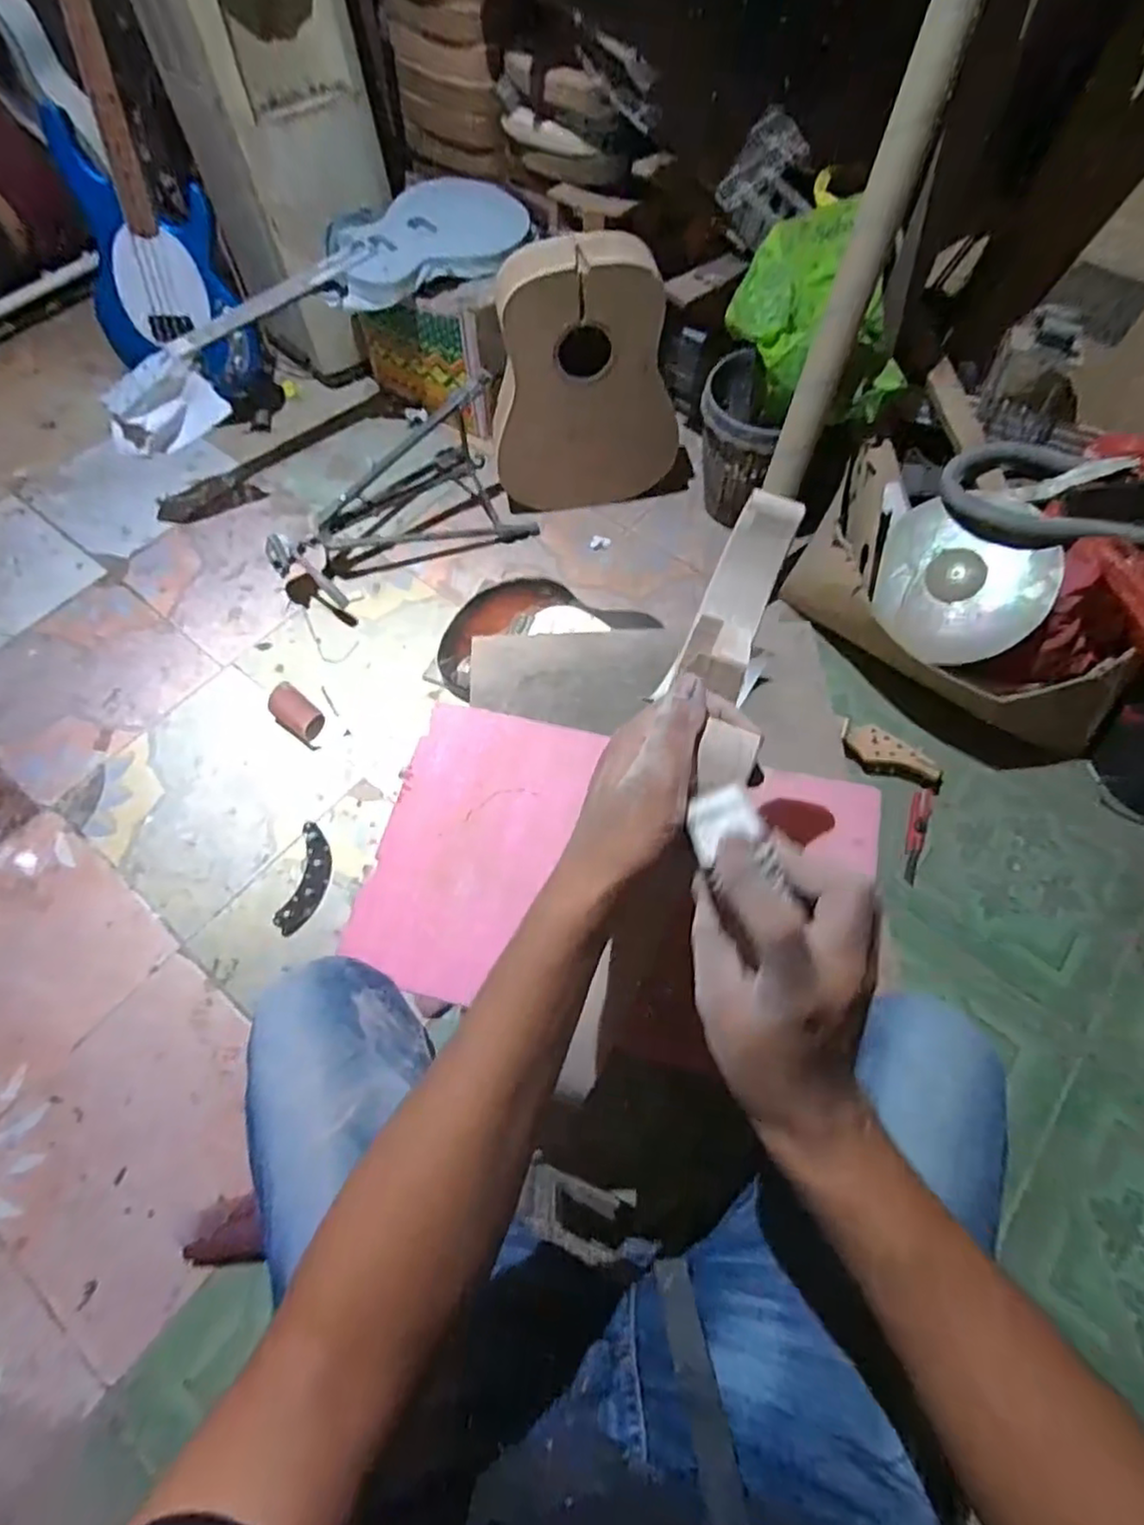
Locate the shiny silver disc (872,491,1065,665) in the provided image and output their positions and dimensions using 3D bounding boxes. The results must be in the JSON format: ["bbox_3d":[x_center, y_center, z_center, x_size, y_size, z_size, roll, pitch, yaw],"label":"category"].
[{"bbox_3d":[0.654,-0.312,1.152,0.268,0.028,0.281,-2,87,32],"label":"shiny silver disc"}]

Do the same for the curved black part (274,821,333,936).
[{"bbox_3d":[-0.451,0.198,1.164,0.058,0.031,0.181,9,65,4],"label":"curved black part"}]

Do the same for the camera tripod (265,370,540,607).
[{"bbox_3d":[-0.374,-0.547,1.397,0.523,0.257,0.270,-28,68,-13],"label":"camera tripod"}]

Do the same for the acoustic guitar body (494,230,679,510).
[{"bbox_3d":[0.029,-0.731,1.345,0.366,0.490,0.138,-2,63,-2],"label":"acoustic guitar body"}]

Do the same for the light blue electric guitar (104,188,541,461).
[{"bbox_3d":[-0.529,-0.958,1.401,0.951,0.103,0.292,-29,80,-10],"label":"light blue electric guitar"}]

